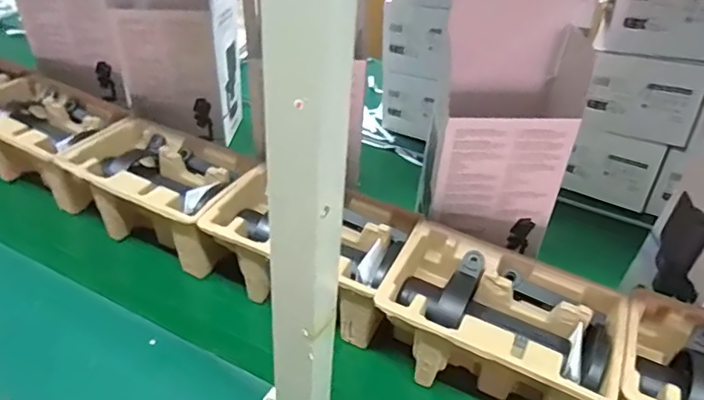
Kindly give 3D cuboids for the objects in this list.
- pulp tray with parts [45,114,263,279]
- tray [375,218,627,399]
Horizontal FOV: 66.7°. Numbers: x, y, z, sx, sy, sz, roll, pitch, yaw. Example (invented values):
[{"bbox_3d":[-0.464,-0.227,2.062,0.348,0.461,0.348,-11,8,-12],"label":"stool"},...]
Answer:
[{"bbox_3d":[-0.248,-0.008,0.708,0.241,0.102,0.145,21,38,22],"label":"pulp tray with parts"},{"bbox_3d":[0.148,0.134,0.558,0.221,0.105,0.143,18,37,18],"label":"tray"}]

